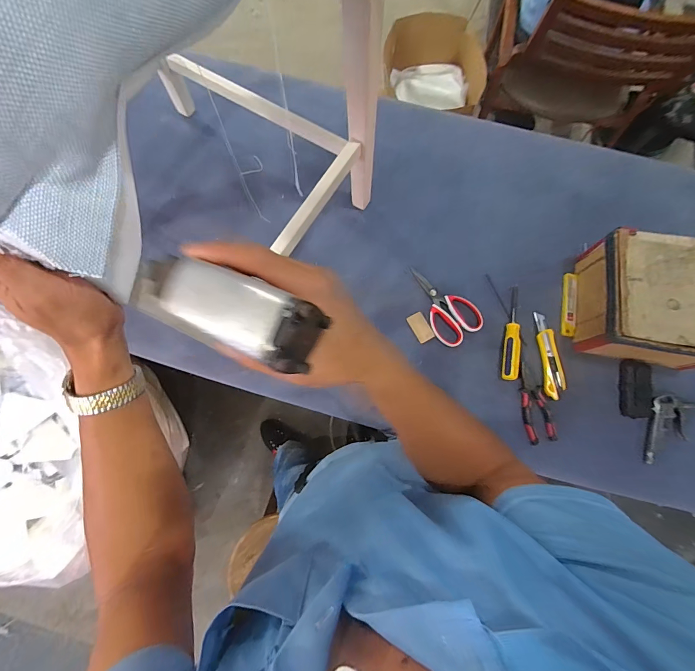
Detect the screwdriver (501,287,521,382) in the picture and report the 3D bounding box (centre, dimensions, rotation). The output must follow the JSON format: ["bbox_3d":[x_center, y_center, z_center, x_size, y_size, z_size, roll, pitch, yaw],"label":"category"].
[{"bbox_3d":[0.335,-0.007,0.700,0.032,0.020,0.192,12,77,2],"label":"screwdriver"}]

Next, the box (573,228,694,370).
[{"bbox_3d":[0.560,-0.063,0.640,0.209,0.115,0.215,10,77,2],"label":"box"}]

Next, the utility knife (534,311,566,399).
[{"bbox_3d":[0.401,0.037,0.694,0.041,0.014,0.171,-4,77,-1],"label":"utility knife"}]

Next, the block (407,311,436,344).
[{"bbox_3d":[0.151,-0.017,0.718,0.035,0.006,0.062,-25,79,-6],"label":"block"}]

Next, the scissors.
[{"bbox_3d":[0.195,-0.069,0.727,0.097,0.017,0.180,-34,80,-8],"label":"scissors"}]

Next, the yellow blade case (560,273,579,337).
[{"bbox_3d":[0.456,-0.065,0.719,0.028,0.016,0.135,11,77,2],"label":"yellow blade case"}]

